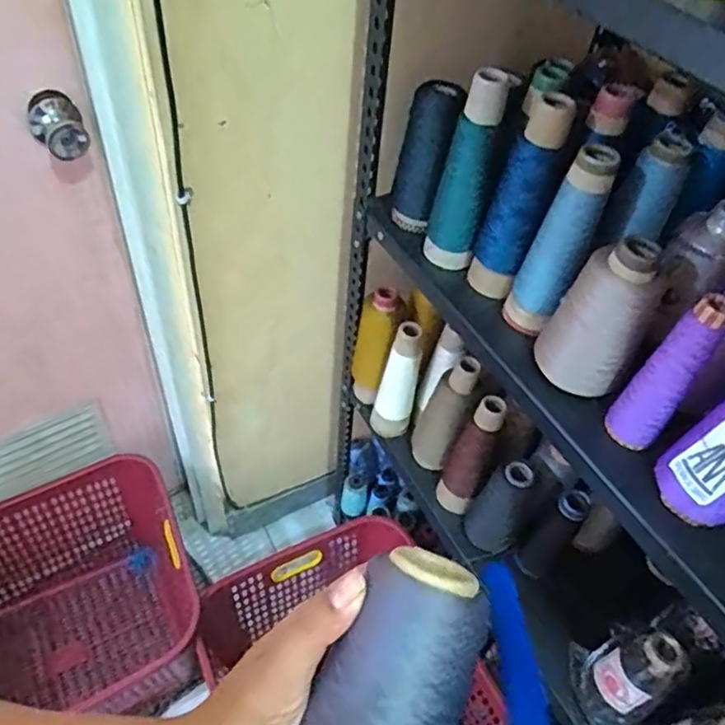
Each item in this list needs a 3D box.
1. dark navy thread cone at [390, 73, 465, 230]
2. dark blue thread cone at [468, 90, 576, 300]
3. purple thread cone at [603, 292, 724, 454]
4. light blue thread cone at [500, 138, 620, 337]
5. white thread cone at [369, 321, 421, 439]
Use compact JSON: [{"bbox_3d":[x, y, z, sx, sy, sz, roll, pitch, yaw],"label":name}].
[{"bbox_3d":[0.074,-0.247,0.765,0.059,0.176,0.049,8,49,0],"label":"dark navy thread cone"},{"bbox_3d":[0.172,-0.176,0.692,0.060,0.225,0.060,25,51,14],"label":"dark blue thread cone"},{"bbox_3d":[0.275,0.013,0.567,0.047,0.170,0.040,34,54,21],"label":"purple thread cone"},{"bbox_3d":[0.198,-0.114,0.648,0.060,0.208,0.065,23,51,13],"label":"light blue thread cone"},{"bbox_3d":[0.055,0.036,0.992,0.060,0.229,0.050,-4,50,-10],"label":"white thread cone"}]

